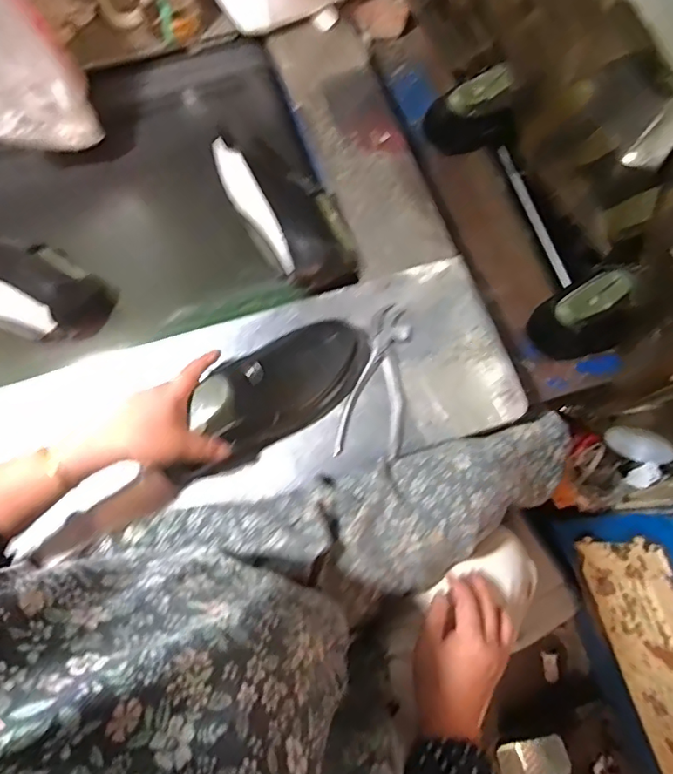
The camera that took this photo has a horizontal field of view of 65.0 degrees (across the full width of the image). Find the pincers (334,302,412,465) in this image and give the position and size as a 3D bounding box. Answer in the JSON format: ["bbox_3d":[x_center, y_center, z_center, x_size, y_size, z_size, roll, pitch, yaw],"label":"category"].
[{"bbox_3d":[0.050,-0.007,0.633,0.069,0.016,0.188,10,74,3],"label":"pincers"}]

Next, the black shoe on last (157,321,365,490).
[{"bbox_3d":[-0.076,0.010,0.598,0.258,0.100,0.092,-35,77,-18],"label":"black shoe on last"}]

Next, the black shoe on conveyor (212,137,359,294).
[{"bbox_3d":[-0.064,-0.229,0.671,0.111,0.081,0.241,-35,77,-9],"label":"black shoe on conveyor"}]

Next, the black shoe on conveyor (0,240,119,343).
[{"bbox_3d":[-0.422,-0.140,0.677,0.251,0.112,0.115,20,75,6],"label":"black shoe on conveyor"}]

